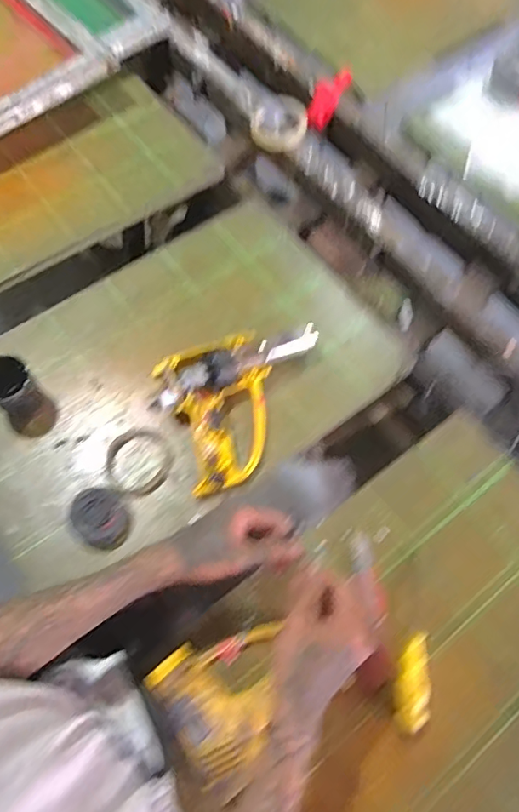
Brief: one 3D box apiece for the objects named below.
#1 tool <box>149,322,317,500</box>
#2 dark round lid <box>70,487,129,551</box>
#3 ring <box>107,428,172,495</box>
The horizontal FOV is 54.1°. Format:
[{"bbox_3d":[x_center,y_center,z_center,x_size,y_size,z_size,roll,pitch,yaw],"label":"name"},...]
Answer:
[{"bbox_3d":[-0.014,-0.015,0.694,0.236,0.049,0.183,-26,69,-15],"label":"tool"},{"bbox_3d":[-0.196,0.140,0.629,0.058,0.027,0.073,-37,72,-18],"label":"dark round lid"},{"bbox_3d":[-0.161,0.074,0.679,0.086,0.008,0.083,1,65,-3],"label":"ring"}]

